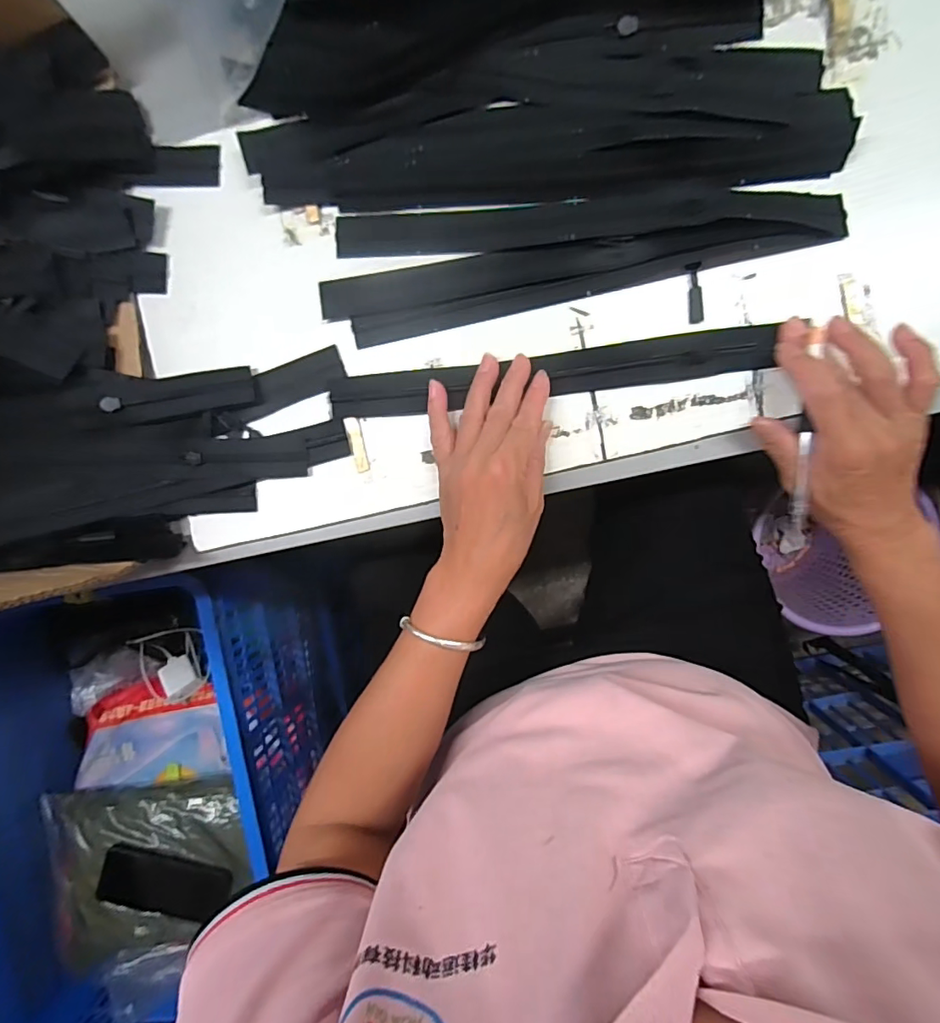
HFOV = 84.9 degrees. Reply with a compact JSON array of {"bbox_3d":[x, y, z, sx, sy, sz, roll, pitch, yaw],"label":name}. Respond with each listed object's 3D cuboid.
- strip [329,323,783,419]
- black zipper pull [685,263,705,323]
[{"bbox_3d":[0.053,-0.101,0.385,0.321,0.010,0.032,-5,95,7],"label":"strip"},{"bbox_3d":[0.161,-0.156,0.368,0.010,0.006,0.042,-6,93,6],"label":"black zipper pull"}]

